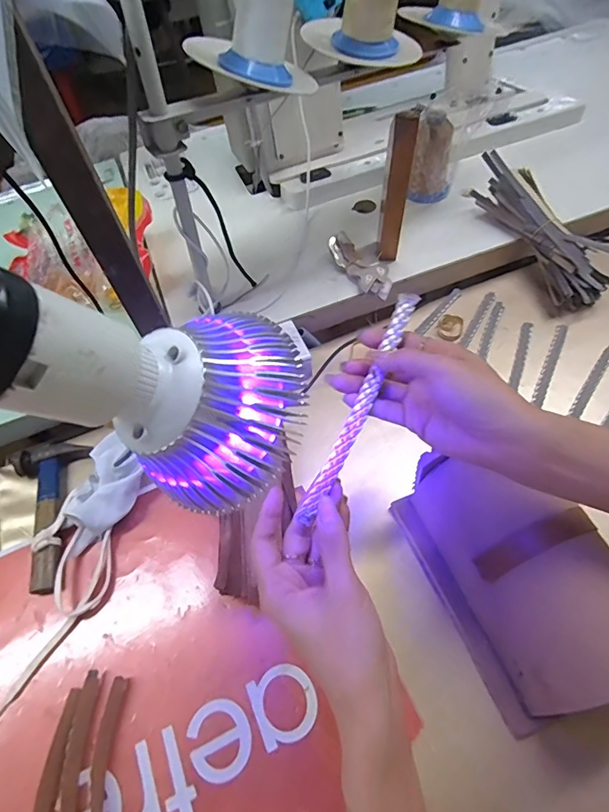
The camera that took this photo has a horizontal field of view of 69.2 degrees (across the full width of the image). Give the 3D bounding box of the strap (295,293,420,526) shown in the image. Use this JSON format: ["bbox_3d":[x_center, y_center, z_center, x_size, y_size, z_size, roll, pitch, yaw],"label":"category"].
[{"bbox_3d":[0.043,-0.004,0.323,0.014,0.008,0.188,23,74,16],"label":"strap"}]

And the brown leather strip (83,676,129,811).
[{"bbox_3d":[-0.148,0.315,0.343,0.049,0.009,0.172,-20,60,-8],"label":"brown leather strip"}]

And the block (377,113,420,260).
[{"bbox_3d":[0.109,-0.250,0.532,0.028,0.196,0.021,3,58,7],"label":"block"}]

